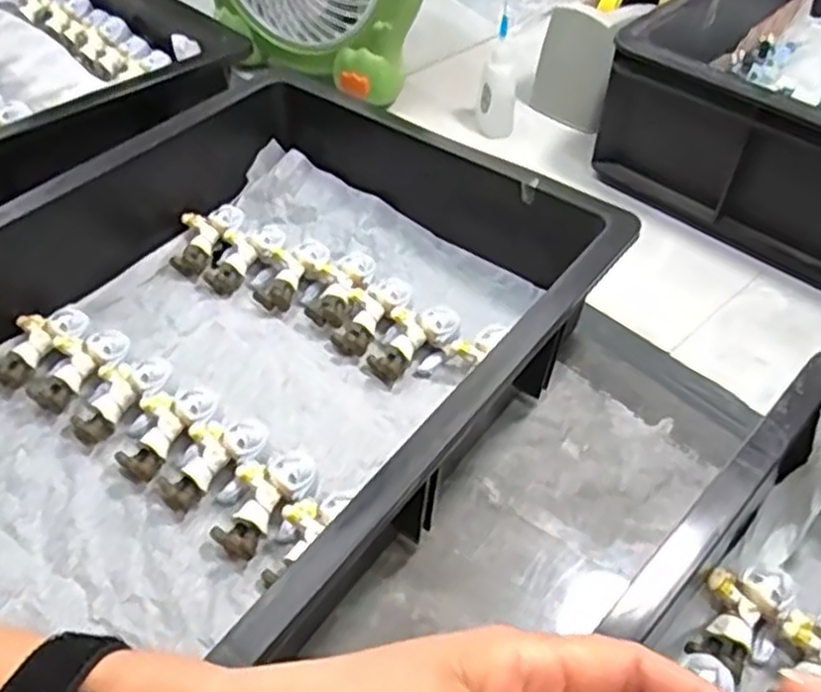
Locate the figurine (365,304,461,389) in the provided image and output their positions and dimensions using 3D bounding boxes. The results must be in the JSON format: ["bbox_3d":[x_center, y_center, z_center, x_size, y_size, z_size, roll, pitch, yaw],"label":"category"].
[{"bbox_3d":[0.002,-0.002,0.474,0.035,0.026,0.056,33,54,26],"label":"figurine"}]

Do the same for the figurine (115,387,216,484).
[{"bbox_3d":[-0.138,0.043,0.427,0.056,0.026,0.038,-35,57,-30],"label":"figurine"}]

